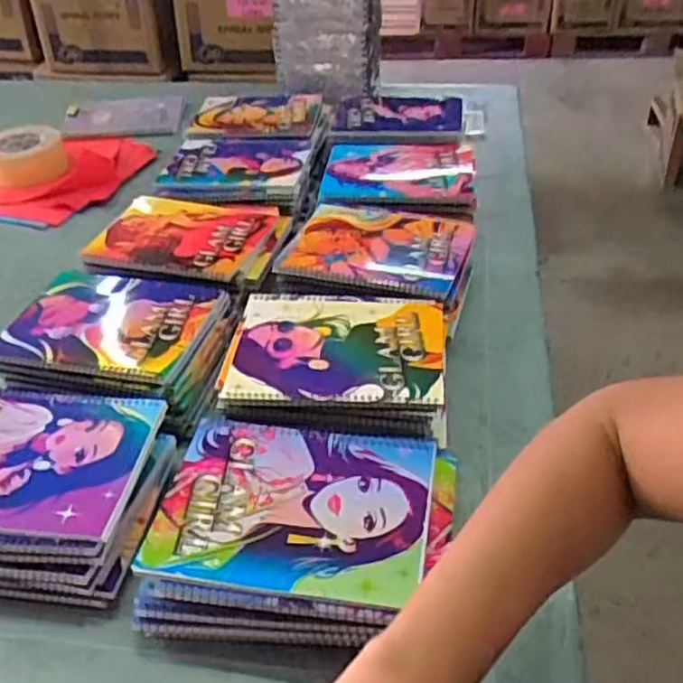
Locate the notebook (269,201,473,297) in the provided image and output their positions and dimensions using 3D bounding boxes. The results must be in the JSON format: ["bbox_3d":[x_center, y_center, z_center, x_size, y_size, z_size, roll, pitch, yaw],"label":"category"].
[{"bbox_3d":[0.042,-0.111,0.811,0.198,0.025,0.169,12,40,18],"label":"notebook"}]

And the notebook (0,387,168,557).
[{"bbox_3d":[-0.259,0.098,0.578,0.196,0.020,0.153,0,39,8],"label":"notebook"}]

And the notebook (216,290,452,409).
[{"bbox_3d":[-0.003,0.000,0.673,0.193,0.018,0.156,2,38,5],"label":"notebook"}]

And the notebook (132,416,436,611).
[{"bbox_3d":[-0.034,0.119,0.529,0.192,0.018,0.145,4,38,9],"label":"notebook"}]

